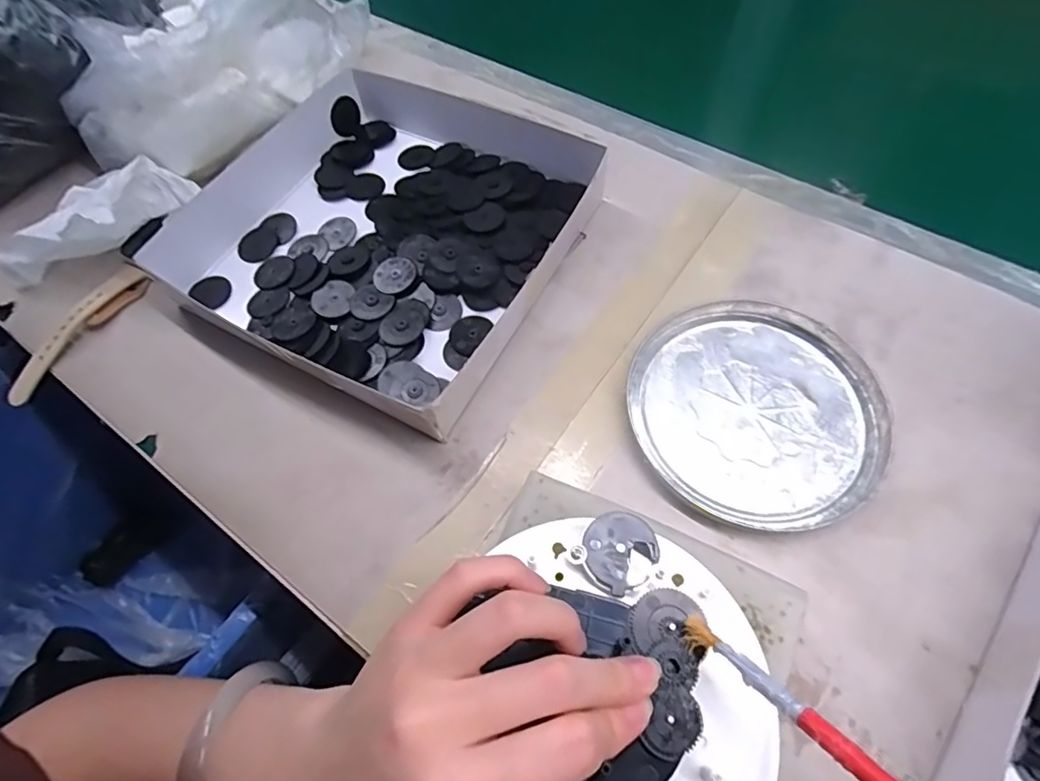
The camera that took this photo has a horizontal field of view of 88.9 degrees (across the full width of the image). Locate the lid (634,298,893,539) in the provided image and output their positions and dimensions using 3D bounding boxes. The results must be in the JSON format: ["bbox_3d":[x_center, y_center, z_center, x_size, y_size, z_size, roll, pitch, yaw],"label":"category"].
[{"bbox_3d":[0.124,0.008,0.280,0.125,0.010,0.125,-1,61,2],"label":"lid"}]

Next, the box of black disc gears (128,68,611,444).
[{"bbox_3d":[-0.072,-0.111,0.336,0.214,0.040,0.238,26,66,16],"label":"box of black disc gears"}]

